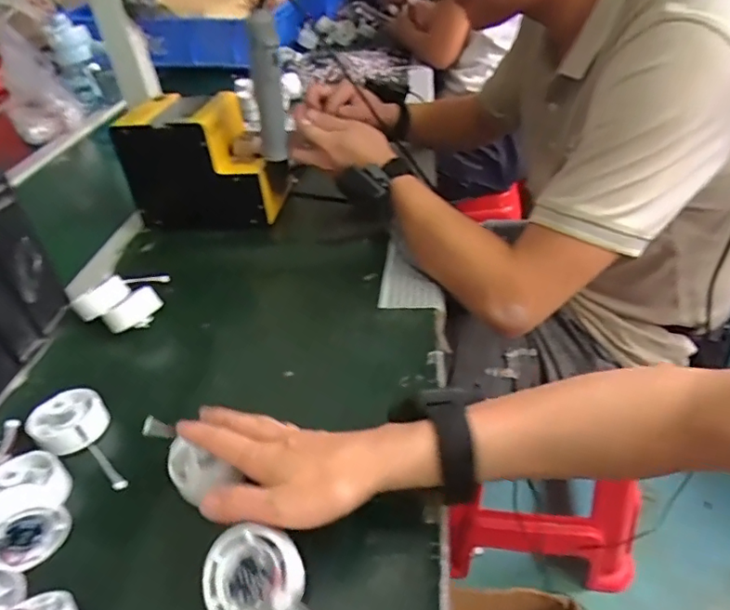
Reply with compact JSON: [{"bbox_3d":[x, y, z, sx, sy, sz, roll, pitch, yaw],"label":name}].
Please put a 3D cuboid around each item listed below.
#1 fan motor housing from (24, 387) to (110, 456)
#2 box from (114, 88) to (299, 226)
[{"bbox_3d":[-0.254,0.104,0.467,0.057,0.037,0.057,-4,37,3],"label":"fan motor housing"},{"bbox_3d":[-0.208,-0.197,0.737,0.210,0.146,0.120,1,38,10],"label":"box"}]

